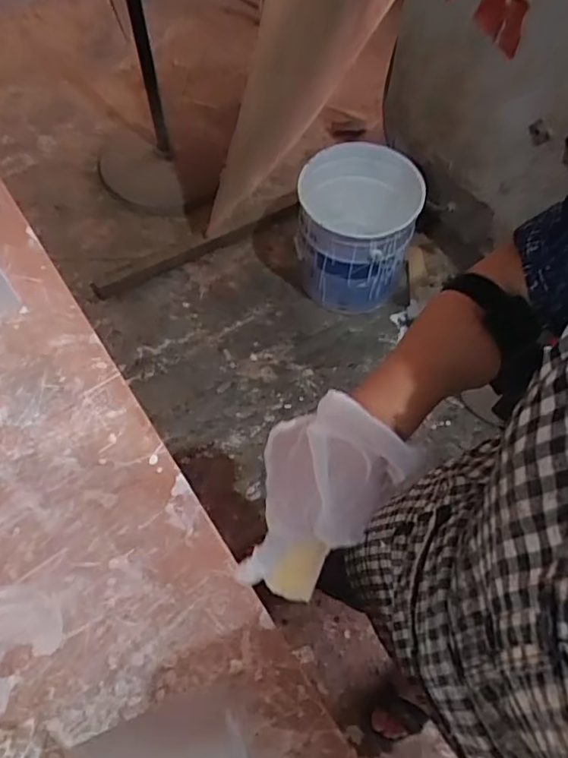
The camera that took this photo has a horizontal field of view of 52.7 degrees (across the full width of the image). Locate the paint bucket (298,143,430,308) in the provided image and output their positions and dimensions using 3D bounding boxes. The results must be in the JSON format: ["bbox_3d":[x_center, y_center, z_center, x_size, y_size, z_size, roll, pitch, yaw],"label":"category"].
[{"bbox_3d":[0.178,-0.360,1.426,0.282,0.337,0.285,8,62,5],"label":"paint bucket"}]

